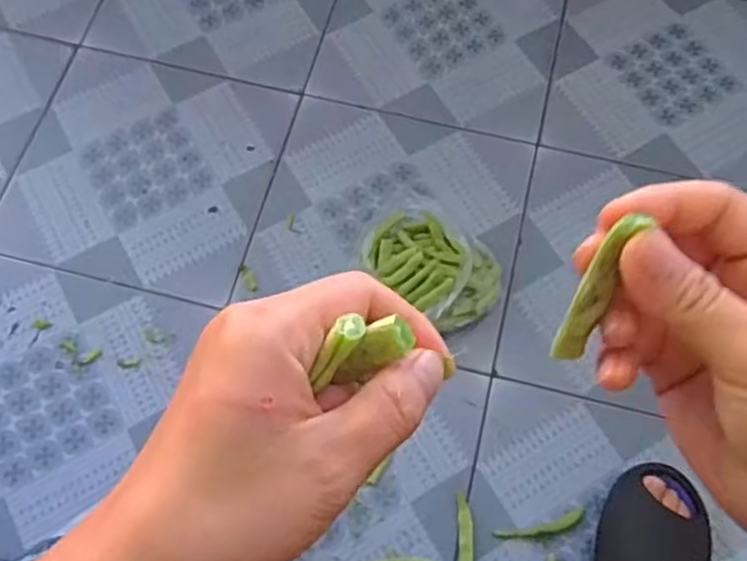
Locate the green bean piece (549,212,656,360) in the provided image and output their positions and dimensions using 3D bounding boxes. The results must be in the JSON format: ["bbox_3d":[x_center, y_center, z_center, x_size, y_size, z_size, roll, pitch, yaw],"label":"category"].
[{"bbox_3d":[0.072,0.004,0.239,0.010,0.053,0.004,21,27,7],"label":"green bean piece"}]

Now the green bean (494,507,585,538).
[{"bbox_3d":[0.167,0.244,0.728,0.090,0.005,0.016,-14,69,-7],"label":"green bean"}]

